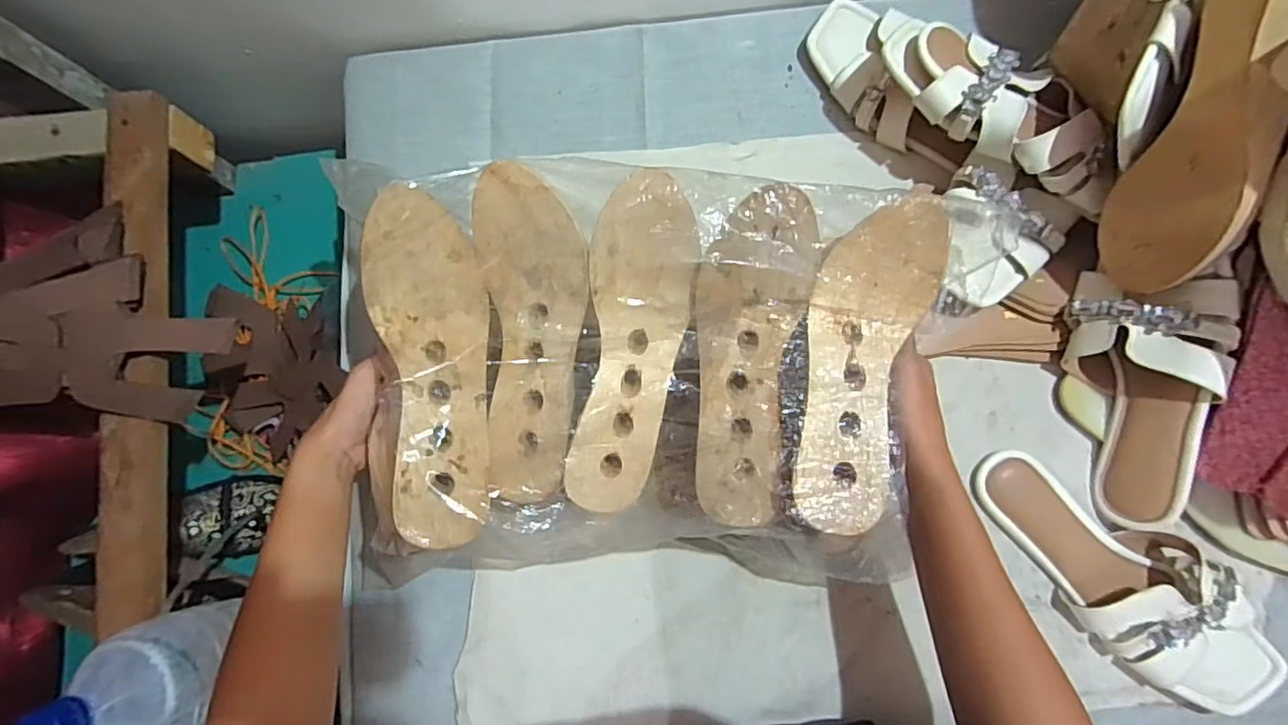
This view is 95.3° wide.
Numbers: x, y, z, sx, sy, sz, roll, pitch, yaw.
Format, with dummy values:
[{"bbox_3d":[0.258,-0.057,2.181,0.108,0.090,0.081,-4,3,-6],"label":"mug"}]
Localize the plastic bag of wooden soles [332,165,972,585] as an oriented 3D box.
[{"bbox_3d":[0.004,0.003,0.396,0.387,0.057,0.256,0,82,3],"label":"plastic bag of wooden soles"}]

